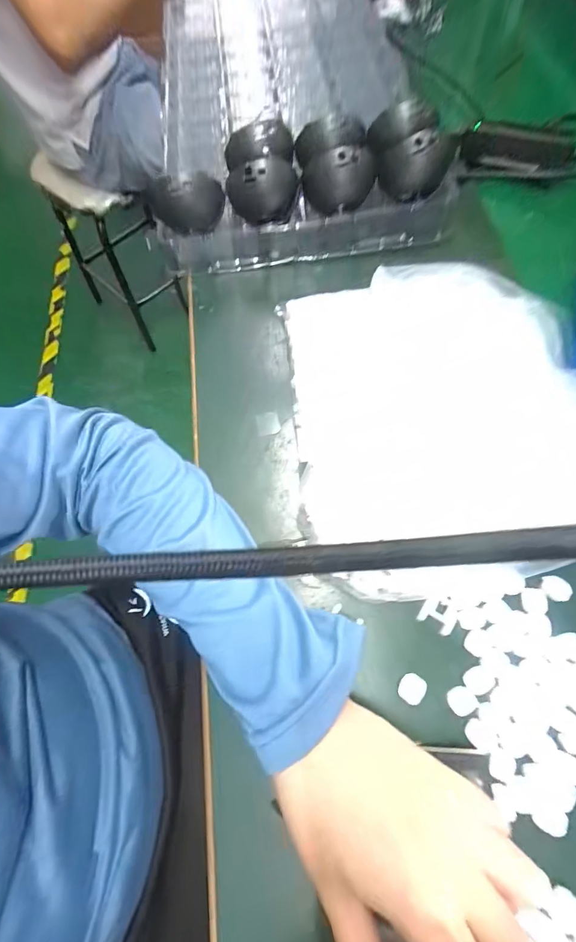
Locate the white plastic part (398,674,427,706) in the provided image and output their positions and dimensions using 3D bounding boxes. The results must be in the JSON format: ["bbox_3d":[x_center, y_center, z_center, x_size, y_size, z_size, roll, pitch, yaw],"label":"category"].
[{"bbox_3d":[0.081,0.142,0.246,0.015,0.005,0.017,31,73,14],"label":"white plastic part"}]

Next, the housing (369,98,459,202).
[{"bbox_3d":[0.113,-0.314,0.365,0.066,0.048,0.082,-15,68,-6],"label":"housing"}]

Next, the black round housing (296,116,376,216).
[{"bbox_3d":[0.047,-0.312,0.374,0.068,0.052,0.087,-4,68,-1],"label":"black round housing"}]

